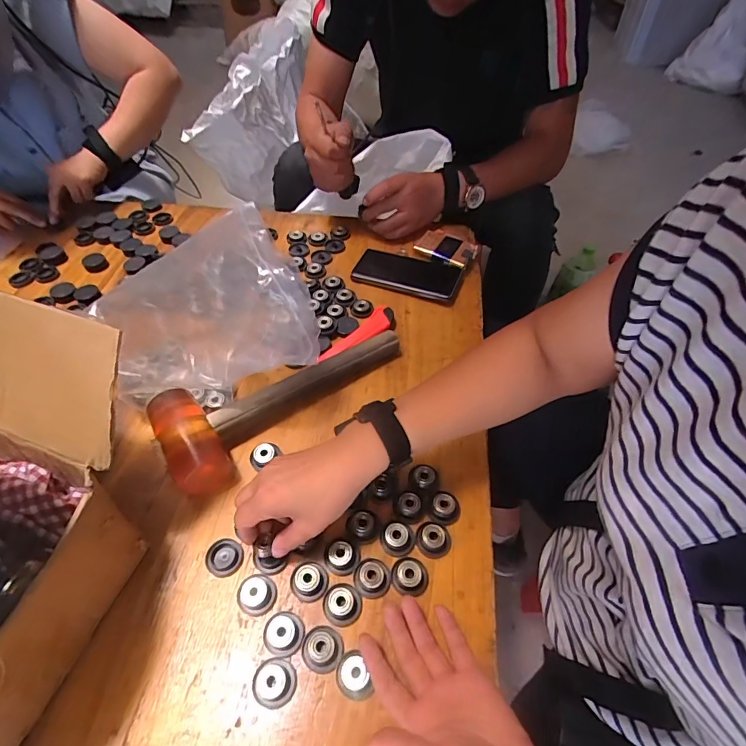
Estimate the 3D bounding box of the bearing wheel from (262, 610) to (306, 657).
[{"bbox_3d":[-0.075,0.219,0.376,0.032,0.010,0.032,0,51,0],"label":"bearing wheel"}]

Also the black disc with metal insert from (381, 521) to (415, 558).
[{"bbox_3d":[0.024,0.157,0.429,0.032,0.020,0.031,0,51,0],"label":"black disc with metal insert"}]

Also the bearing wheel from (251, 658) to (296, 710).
[{"bbox_3d":[-0.078,0.246,0.355,0.033,0.015,0.032,0,51,0],"label":"bearing wheel"}]

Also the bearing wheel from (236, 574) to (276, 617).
[{"bbox_3d":[-0.103,0.195,0.394,0.033,0.012,0.031,0,51,0],"label":"bearing wheel"}]

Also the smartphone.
[{"bbox_3d":[0.052,-0.153,0.674,0.156,0.015,0.077,16,53,15],"label":"smartphone"}]

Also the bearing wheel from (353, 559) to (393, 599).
[{"bbox_3d":[0.000,0.184,0.406,0.033,0.017,0.034,0,51,0],"label":"bearing wheel"}]

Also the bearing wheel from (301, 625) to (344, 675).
[{"bbox_3d":[-0.041,0.226,0.368,0.033,0.009,0.033,0,51,0],"label":"bearing wheel"}]

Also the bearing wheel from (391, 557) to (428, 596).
[{"bbox_3d":[0.034,0.183,0.408,0.033,0.021,0.032,0,51,0],"label":"bearing wheel"}]

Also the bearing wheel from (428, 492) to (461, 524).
[{"bbox_3d":[0.072,0.135,0.448,0.028,0.012,0.029,0,51,0],"label":"bearing wheel"}]

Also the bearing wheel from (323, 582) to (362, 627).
[{"bbox_3d":[-0.026,0.201,0.389,0.033,0.010,0.034,0,51,0],"label":"bearing wheel"}]

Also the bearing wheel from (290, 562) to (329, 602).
[{"bbox_3d":[-0.057,0.184,0.399,0.032,0.015,0.032,0,51,0],"label":"bearing wheel"}]

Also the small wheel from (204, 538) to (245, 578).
[{"bbox_3d":[-0.140,0.174,0.419,0.034,0.009,0.032,0,51,0],"label":"small wheel"}]

